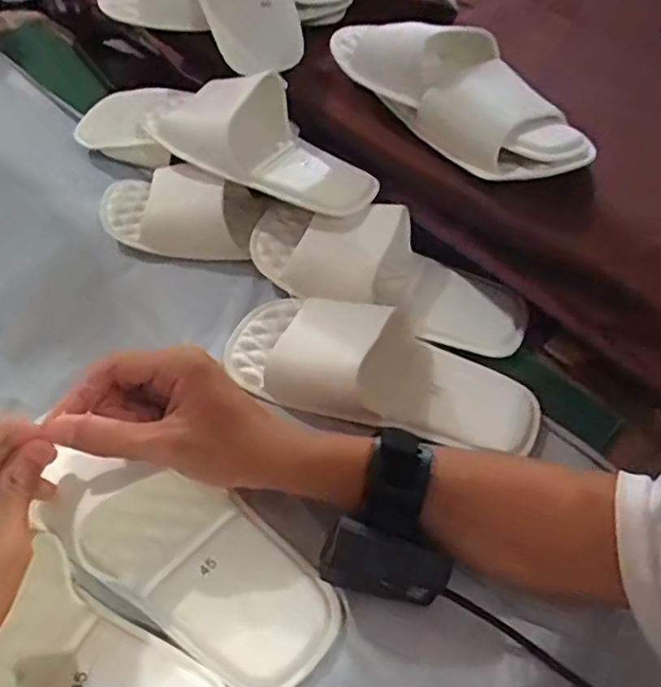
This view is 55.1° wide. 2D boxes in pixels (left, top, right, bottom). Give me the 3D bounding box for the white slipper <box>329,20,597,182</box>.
[{"bbox_3d":[0.101,-0.212,0.509,0.104,0.060,0.238,-27,58,-26],"label":"white slipper"}]

